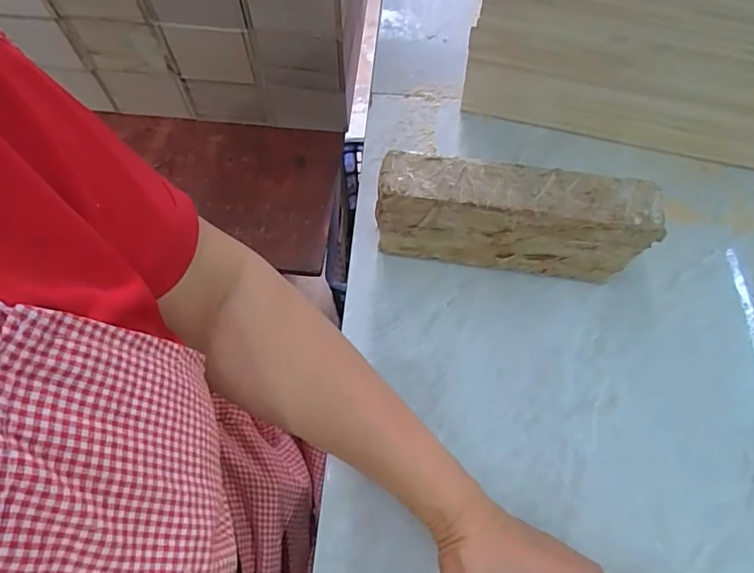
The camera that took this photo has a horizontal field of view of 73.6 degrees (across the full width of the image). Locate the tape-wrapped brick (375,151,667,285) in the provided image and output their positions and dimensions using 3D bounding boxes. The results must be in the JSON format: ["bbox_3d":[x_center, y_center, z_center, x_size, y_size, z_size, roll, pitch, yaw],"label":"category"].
[{"bbox_3d":[0.105,-0.052,0.416,0.204,0.103,0.041,8,66,4],"label":"tape-wrapped brick"}]

